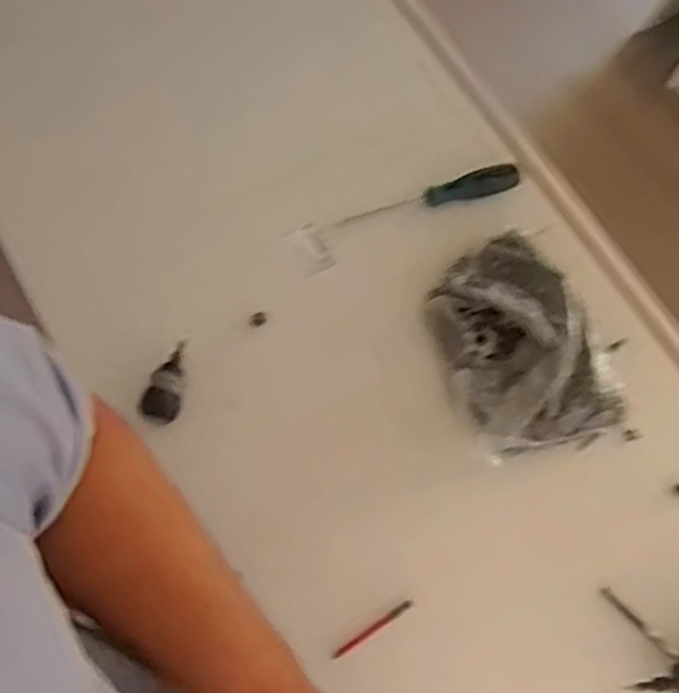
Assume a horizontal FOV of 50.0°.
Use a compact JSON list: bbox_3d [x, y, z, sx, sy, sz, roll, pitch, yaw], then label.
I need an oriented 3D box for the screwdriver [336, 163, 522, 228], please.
[{"bbox_3d":[0.101,-0.169,0.818,0.205,0.027,0.028,-17,73,-4],"label":"screwdriver"}]

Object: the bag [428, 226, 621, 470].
[{"bbox_3d":[0.185,-0.011,0.749,0.167,0.055,0.236,-13,72,-7],"label":"bag"}]

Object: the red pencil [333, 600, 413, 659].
[{"bbox_3d":[0.032,0.264,0.679,0.086,0.004,0.009,-32,76,-12],"label":"red pencil"}]

